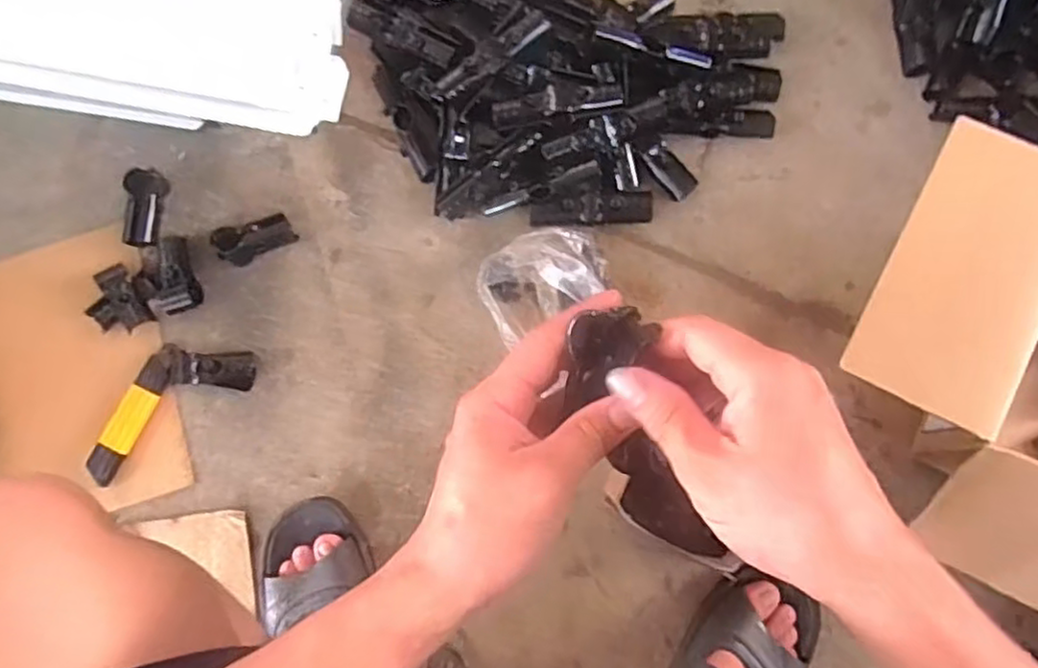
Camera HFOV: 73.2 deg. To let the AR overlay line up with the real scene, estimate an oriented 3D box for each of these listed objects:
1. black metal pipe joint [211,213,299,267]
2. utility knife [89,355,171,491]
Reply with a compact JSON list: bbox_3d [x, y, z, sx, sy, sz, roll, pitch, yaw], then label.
[{"bbox_3d":[-0.280,-0.100,0.742,0.079,0.028,0.037,-23,81,-2],"label":"black metal pipe joint"},{"bbox_3d":[-0.398,0.087,0.717,0.032,0.017,0.138,26,83,5],"label":"utility knife"}]

